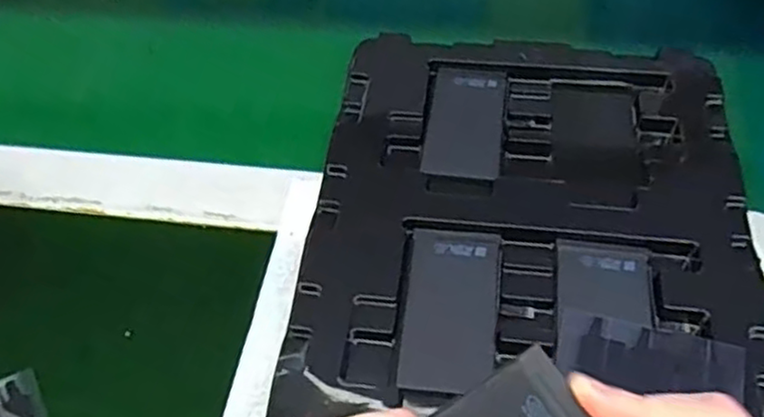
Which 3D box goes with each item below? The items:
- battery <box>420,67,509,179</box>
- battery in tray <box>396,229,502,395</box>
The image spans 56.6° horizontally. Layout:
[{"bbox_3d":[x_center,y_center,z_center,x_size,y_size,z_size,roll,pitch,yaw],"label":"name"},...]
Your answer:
[{"bbox_3d":[0.050,-0.052,0.418,0.043,0.005,0.089,6,55,9],"label":"battery"},{"bbox_3d":[0.034,0.046,0.340,0.044,0.004,0.086,5,54,8],"label":"battery in tray"}]

